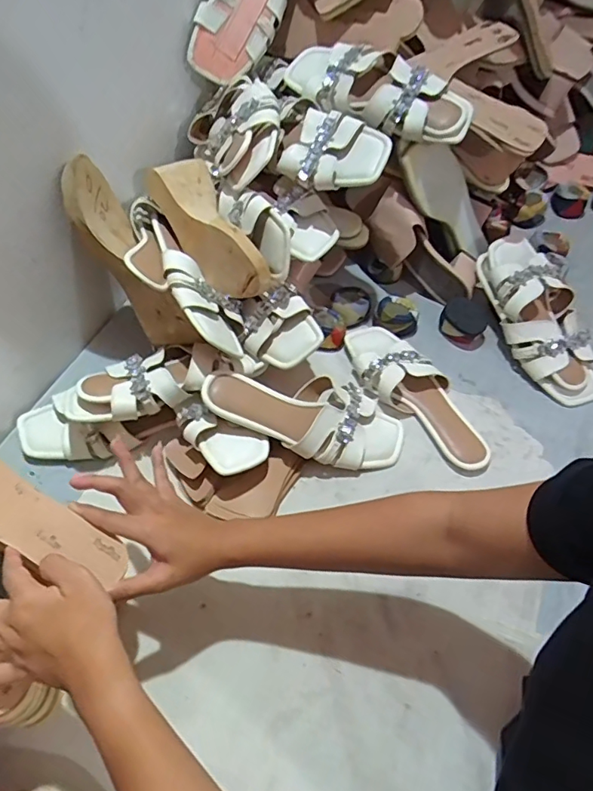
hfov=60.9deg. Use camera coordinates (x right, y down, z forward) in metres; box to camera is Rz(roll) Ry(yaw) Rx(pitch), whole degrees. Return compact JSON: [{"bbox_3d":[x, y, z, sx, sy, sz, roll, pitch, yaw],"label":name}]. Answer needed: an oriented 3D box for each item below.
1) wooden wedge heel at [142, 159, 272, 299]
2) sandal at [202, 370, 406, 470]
[{"bbox_3d":[-0.111,-0.206,0.621,0.086,0.070,0.204,-23,62,-15],"label":"wooden wedge heel"},{"bbox_3d":[0.014,0.021,0.603,0.247,0.048,0.102,16,58,-7],"label":"sandal"}]

